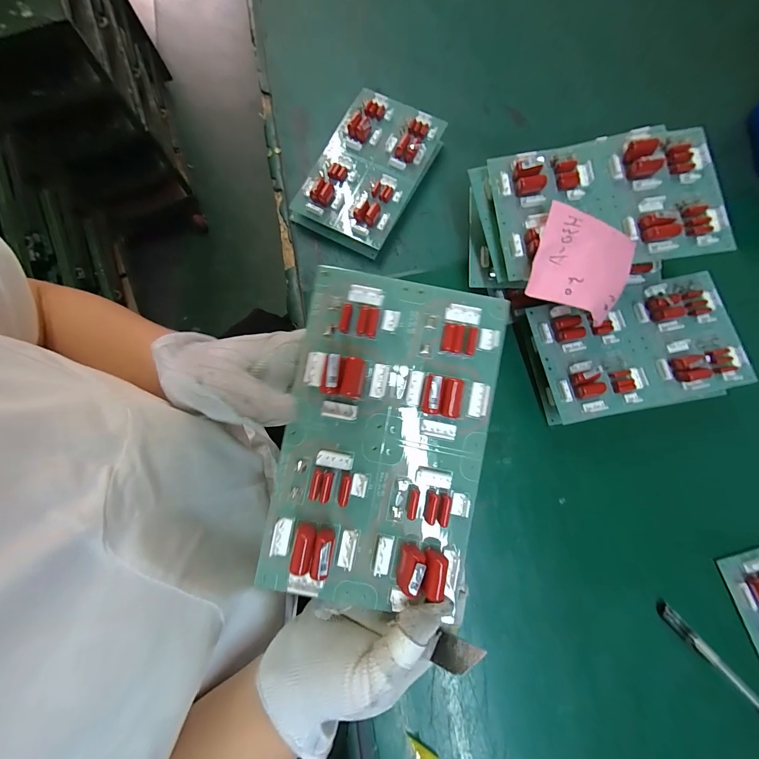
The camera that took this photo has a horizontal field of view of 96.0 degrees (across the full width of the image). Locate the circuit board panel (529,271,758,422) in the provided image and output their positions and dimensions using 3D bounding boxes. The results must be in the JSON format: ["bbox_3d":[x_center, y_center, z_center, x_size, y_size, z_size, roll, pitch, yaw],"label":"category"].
[{"bbox_3d":[0.250,-0.035,0.326,0.186,0.019,0.114,-12,76,-2],"label":"circuit board panel"}]

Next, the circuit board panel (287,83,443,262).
[{"bbox_3d":[-0.012,-0.255,0.411,0.121,0.033,0.191,28,78,7],"label":"circuit board panel"}]

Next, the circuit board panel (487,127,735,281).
[{"bbox_3d":[0.198,-0.158,0.299,0.187,0.029,0.118,-6,76,-1],"label":"circuit board panel"}]

